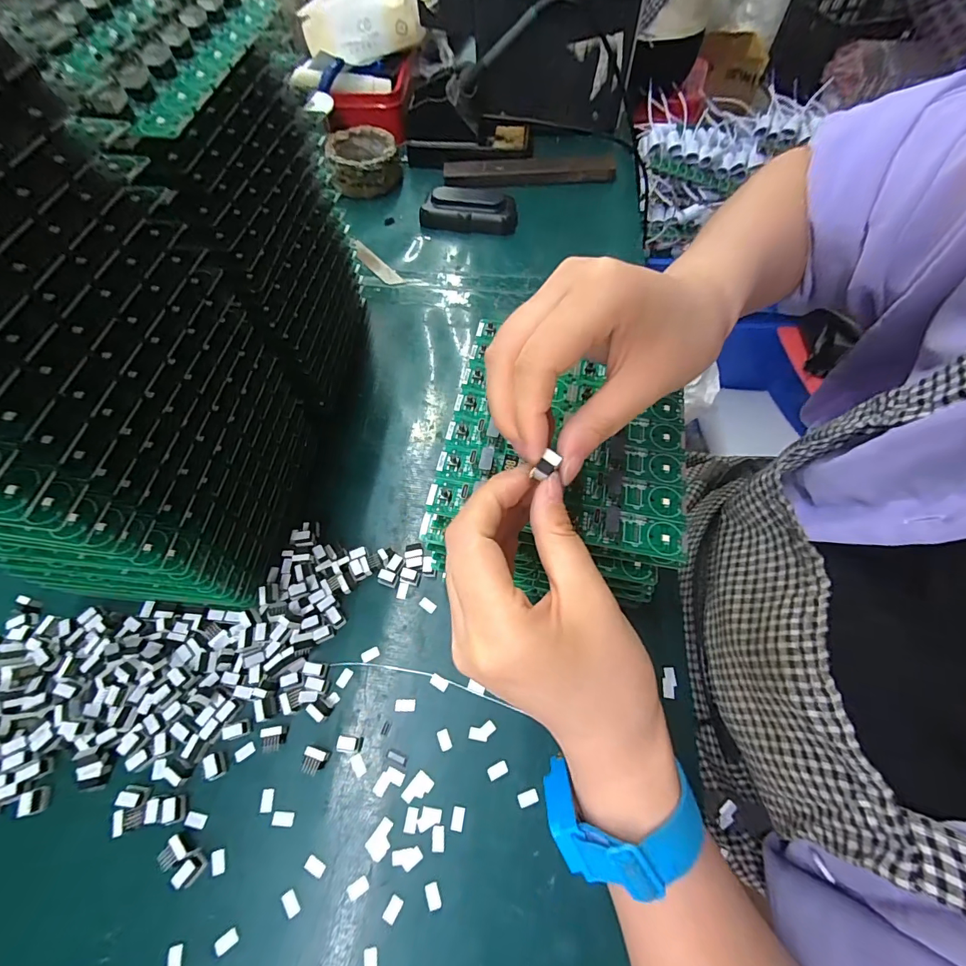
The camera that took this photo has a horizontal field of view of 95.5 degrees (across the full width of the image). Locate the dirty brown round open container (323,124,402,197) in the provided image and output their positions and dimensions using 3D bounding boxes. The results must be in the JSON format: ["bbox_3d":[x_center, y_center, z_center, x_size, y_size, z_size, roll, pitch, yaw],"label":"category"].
[{"bbox_3d":[-0.145,-0.393,0.538,0.083,0.039,0.088,0,62,0],"label":"dirty brown round open container"}]

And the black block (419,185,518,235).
[{"bbox_3d":[-0.016,-0.314,0.504,0.110,0.035,0.033,7,62,4],"label":"black block"}]

